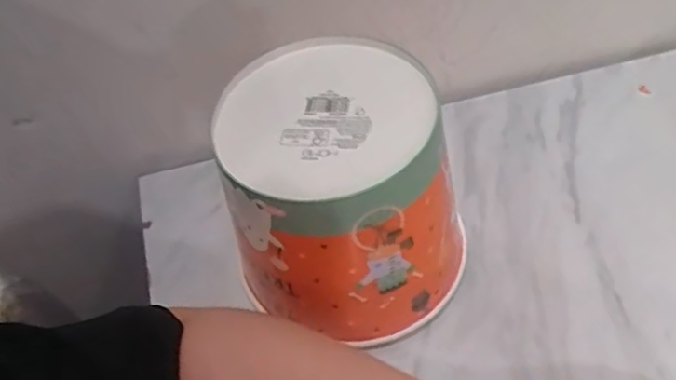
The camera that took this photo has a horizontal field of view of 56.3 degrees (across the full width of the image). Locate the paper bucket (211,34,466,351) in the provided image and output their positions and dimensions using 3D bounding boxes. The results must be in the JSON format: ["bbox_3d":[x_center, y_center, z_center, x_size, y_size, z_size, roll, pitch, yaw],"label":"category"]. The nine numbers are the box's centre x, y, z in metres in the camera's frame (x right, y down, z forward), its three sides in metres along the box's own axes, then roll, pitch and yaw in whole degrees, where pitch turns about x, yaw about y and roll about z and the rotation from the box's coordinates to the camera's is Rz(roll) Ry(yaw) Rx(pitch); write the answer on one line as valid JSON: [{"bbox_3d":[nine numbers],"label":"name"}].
[{"bbox_3d":[0.002,0.005,0.410,0.133,0.146,0.140,-2,50,3],"label":"paper bucket"}]

